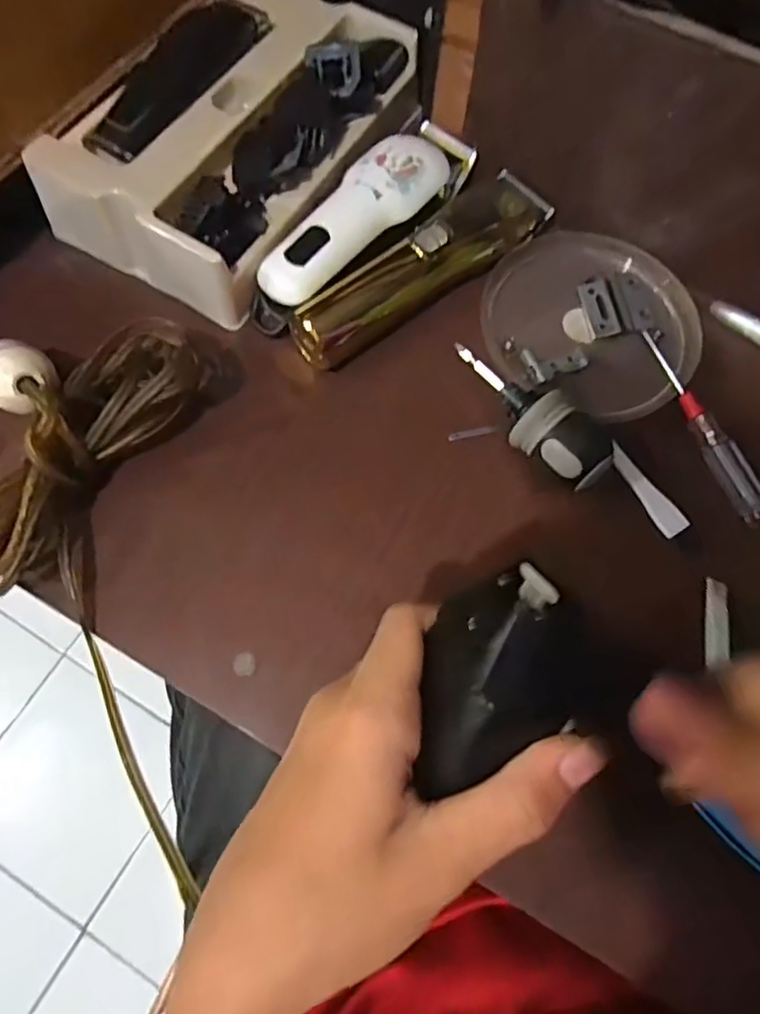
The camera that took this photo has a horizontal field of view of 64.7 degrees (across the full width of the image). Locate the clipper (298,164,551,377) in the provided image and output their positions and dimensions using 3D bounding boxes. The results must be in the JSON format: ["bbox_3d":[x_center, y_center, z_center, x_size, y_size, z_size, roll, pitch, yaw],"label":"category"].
[{"bbox_3d":[0.030,-0.147,0.364,0.182,0.034,0.045,-40,76,-15],"label":"clipper"}]

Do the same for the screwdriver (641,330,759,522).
[{"bbox_3d":[0.185,-0.049,0.347,0.015,0.011,0.122,-22,72,-10],"label":"screwdriver"}]

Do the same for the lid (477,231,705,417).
[{"bbox_3d":[0.132,-0.115,0.374,0.129,0.019,0.121,-1,67,2],"label":"lid"}]

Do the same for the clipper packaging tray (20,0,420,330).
[{"bbox_3d":[-0.085,-0.240,0.381,0.143,0.048,0.235,31,71,9],"label":"clipper packaging tray"}]

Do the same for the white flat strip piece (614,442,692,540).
[{"bbox_3d":[0.151,-0.011,0.340,0.015,0.004,0.060,-27,73,-12],"label":"white flat strip piece"}]

